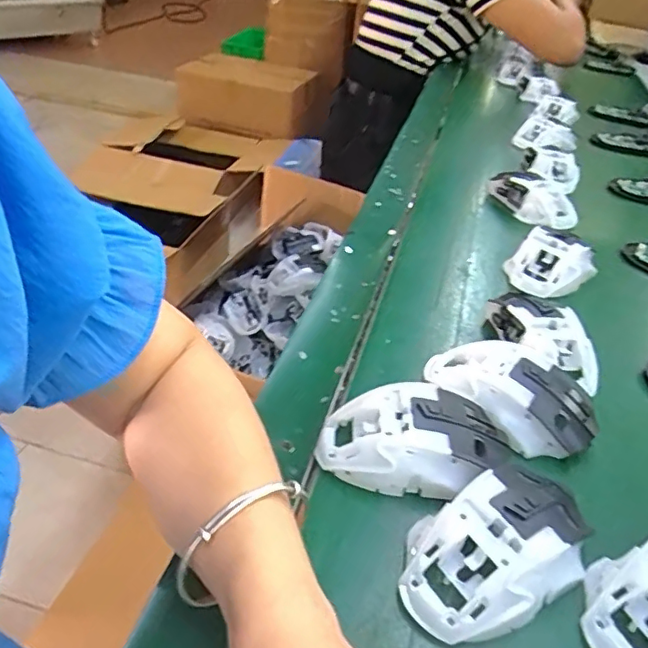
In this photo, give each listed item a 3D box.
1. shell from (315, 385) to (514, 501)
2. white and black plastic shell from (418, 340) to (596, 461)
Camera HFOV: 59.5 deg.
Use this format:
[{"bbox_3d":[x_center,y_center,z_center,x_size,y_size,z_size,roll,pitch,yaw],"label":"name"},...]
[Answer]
[{"bbox_3d":[0.055,0.069,0.347,0.110,0.031,0.064,0,42,-6],"label":"shell"},{"bbox_3d":[0.126,0.046,0.388,0.113,0.033,0.065,23,44,19],"label":"white and black plastic shell"}]

